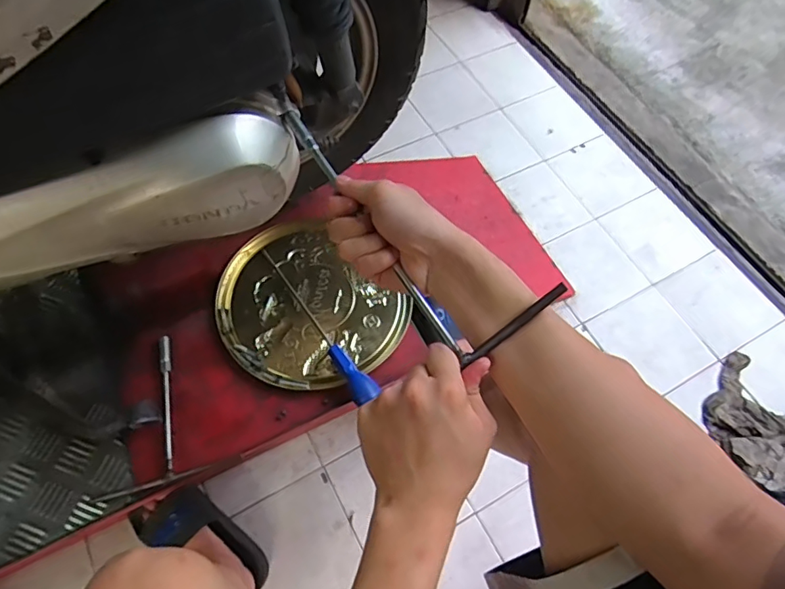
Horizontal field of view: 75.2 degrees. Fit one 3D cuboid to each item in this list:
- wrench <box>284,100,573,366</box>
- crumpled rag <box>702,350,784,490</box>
[{"bbox_3d":[0.006,-0.082,0.420,0.082,0.039,0.292,-31,67,-16],"label":"wrench"},{"bbox_3d":[0.721,0.277,0.939,0.179,0.038,0.324,-30,66,-16],"label":"crumpled rag"}]

